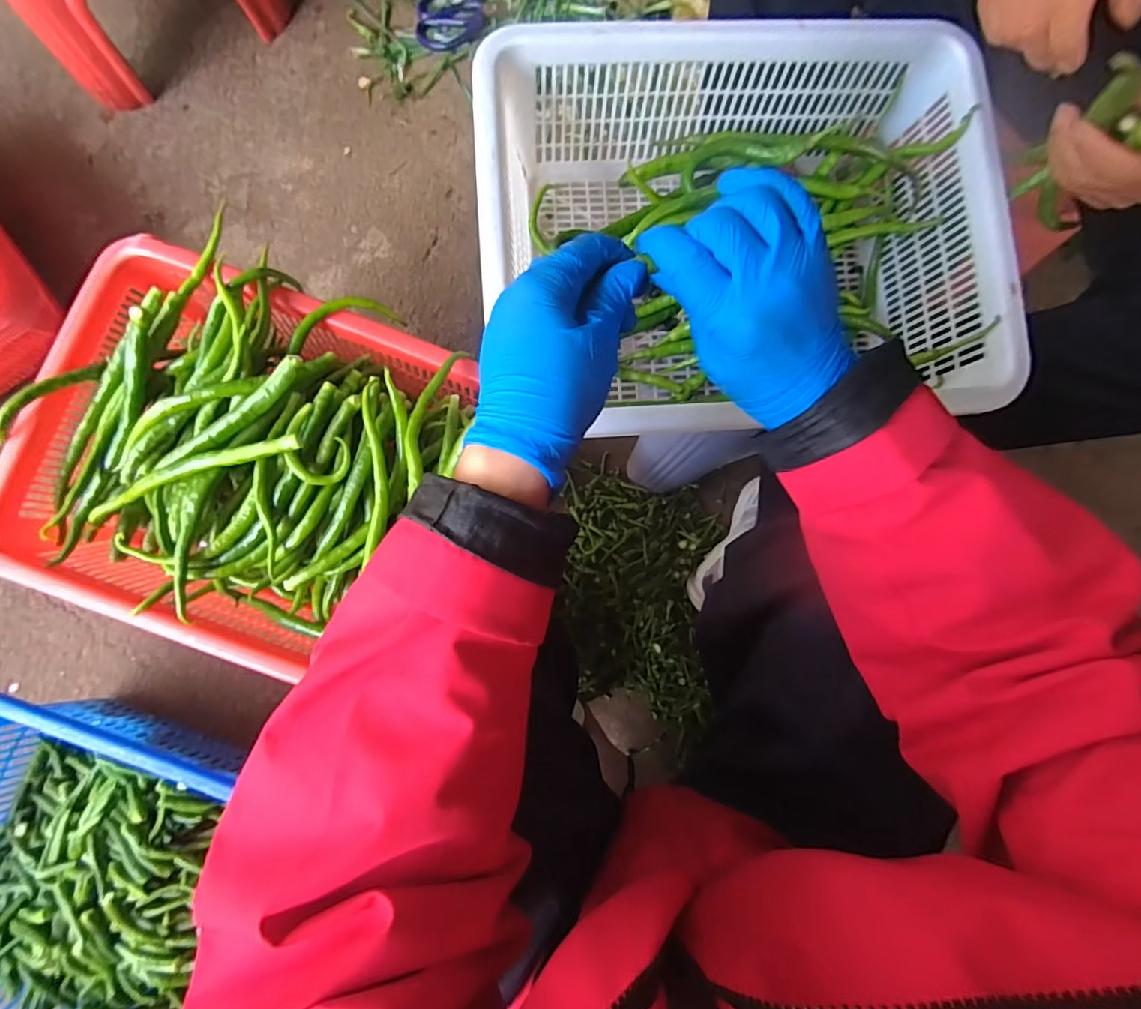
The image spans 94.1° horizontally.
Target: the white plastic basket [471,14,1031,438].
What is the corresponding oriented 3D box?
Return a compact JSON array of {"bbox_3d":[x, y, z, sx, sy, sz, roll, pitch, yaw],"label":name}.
[{"bbox_3d":[0.146,-0.248,0.507,0.454,0.139,0.343,-1,86,-3],"label":"white plastic basket"}]

